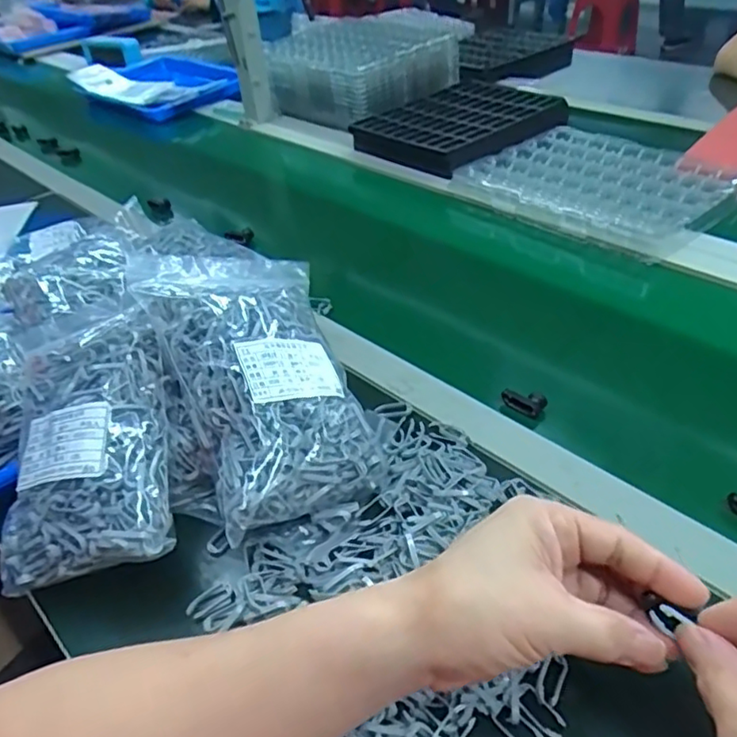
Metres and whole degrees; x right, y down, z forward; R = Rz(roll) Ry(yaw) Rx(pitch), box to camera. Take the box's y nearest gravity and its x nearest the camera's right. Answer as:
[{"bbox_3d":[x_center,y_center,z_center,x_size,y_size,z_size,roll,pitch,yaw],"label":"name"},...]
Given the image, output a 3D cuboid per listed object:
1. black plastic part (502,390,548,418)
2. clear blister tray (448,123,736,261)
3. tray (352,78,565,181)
[{"bbox_3d":[0.132,0.027,0.520,0.034,0.015,0.021,27,50,32],"label":"black plastic part"},{"bbox_3d":[0.301,-0.245,0.784,0.255,0.018,0.294,-32,47,-27],"label":"clear blister tray"},{"bbox_3d":[0.147,-0.383,0.951,0.313,0.034,0.225,-32,47,-27],"label":"tray"}]

